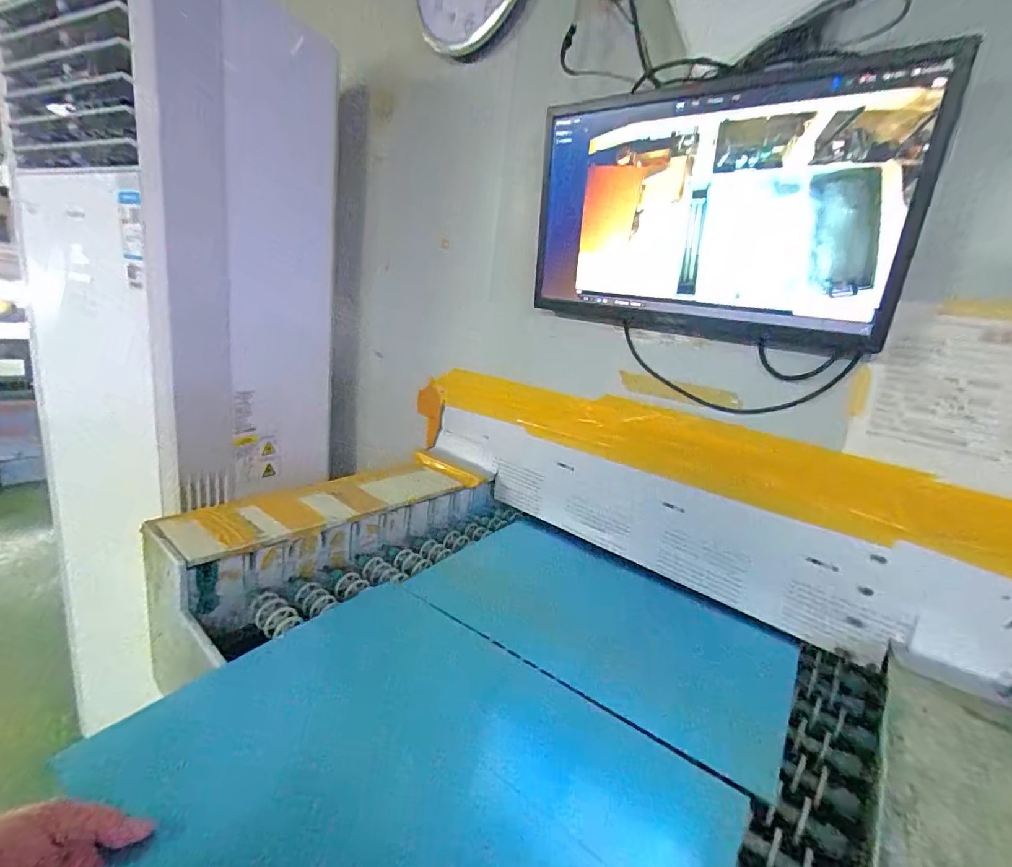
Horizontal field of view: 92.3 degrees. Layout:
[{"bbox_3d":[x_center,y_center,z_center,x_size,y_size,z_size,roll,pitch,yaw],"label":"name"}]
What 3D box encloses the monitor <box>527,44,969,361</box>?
[{"bbox_3d":[0.251,-0.312,0.687,0.530,0.313,0.071,20,20,41],"label":"monitor"}]

